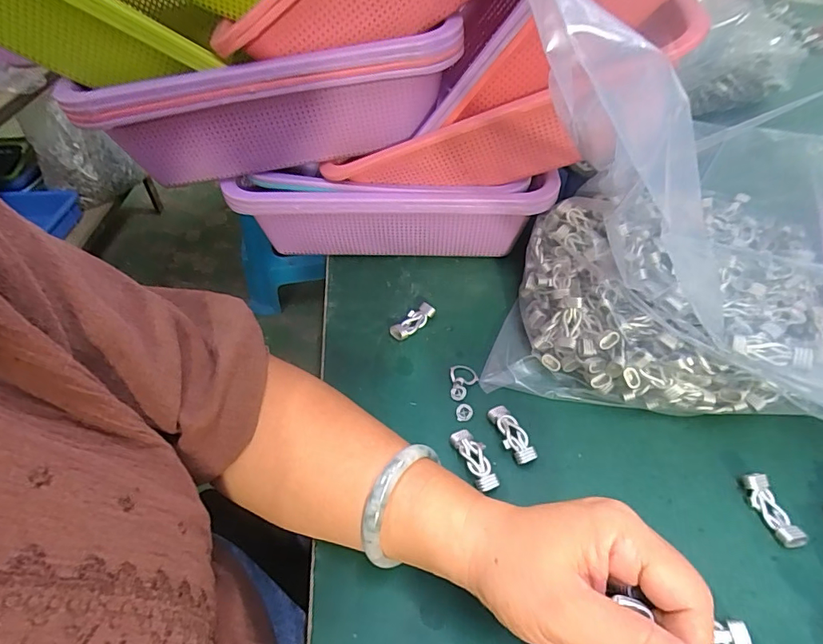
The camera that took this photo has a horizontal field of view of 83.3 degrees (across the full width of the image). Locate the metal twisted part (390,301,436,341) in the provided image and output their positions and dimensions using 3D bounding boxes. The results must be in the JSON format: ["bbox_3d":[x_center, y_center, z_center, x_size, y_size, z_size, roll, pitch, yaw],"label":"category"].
[{"bbox_3d":[-0.001,-0.001,0.415,0.043,0.014,0.018,-34,55,-28],"label":"metal twisted part"}]

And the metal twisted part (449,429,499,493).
[{"bbox_3d":[0.044,0.096,0.319,0.017,0.009,0.047,-18,49,-15],"label":"metal twisted part"}]

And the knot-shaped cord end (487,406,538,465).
[{"bbox_3d":[0.071,0.081,0.333,0.018,0.011,0.045,-13,48,-12],"label":"knot-shaped cord end"}]

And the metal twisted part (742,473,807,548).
[{"bbox_3d":[0.232,0.121,0.298,0.015,0.013,0.045,-10,47,-9],"label":"metal twisted part"}]

